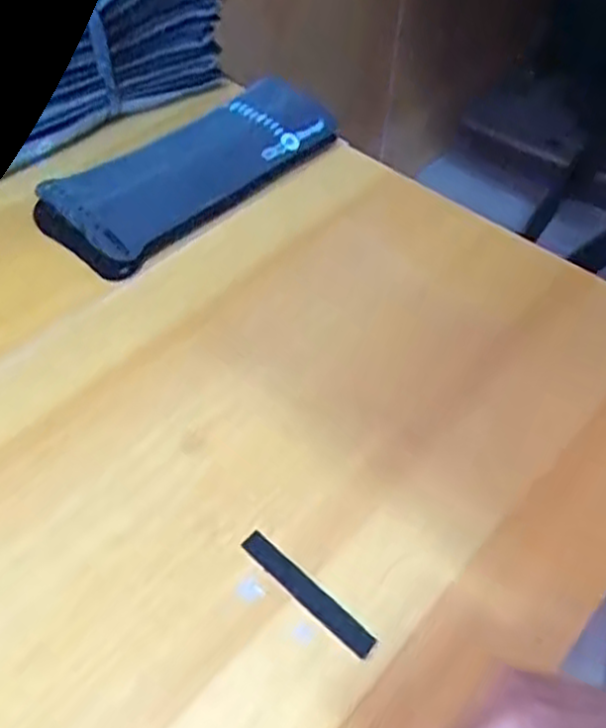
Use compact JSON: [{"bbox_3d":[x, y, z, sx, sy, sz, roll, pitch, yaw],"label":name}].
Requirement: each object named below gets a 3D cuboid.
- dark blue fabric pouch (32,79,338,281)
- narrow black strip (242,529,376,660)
[{"bbox_3d":[-0.070,-0.128,0.490,0.197,0.024,0.077,-37,61,-27],"label":"dark blue fabric pouch"},{"bbox_3d":[0.002,0.097,0.322,0.071,0.004,0.012,38,59,26],"label":"narrow black strip"}]

